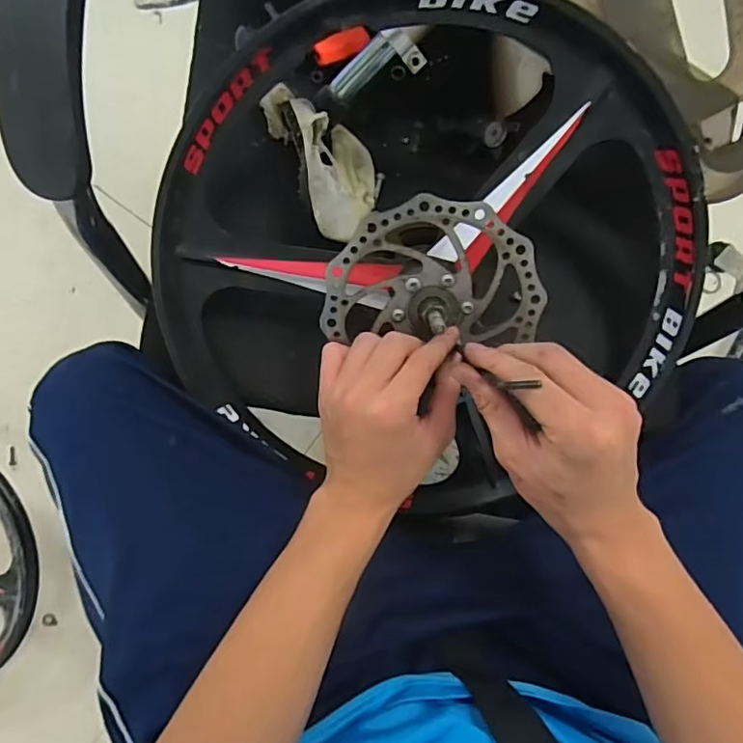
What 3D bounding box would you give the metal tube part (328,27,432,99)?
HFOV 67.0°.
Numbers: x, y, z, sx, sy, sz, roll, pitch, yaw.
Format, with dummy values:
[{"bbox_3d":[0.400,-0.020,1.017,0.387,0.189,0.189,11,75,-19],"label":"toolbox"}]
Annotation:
[{"bbox_3d":[0.006,-0.248,0.450,0.084,0.028,0.029,-21,84,21],"label":"metal tube part"}]

